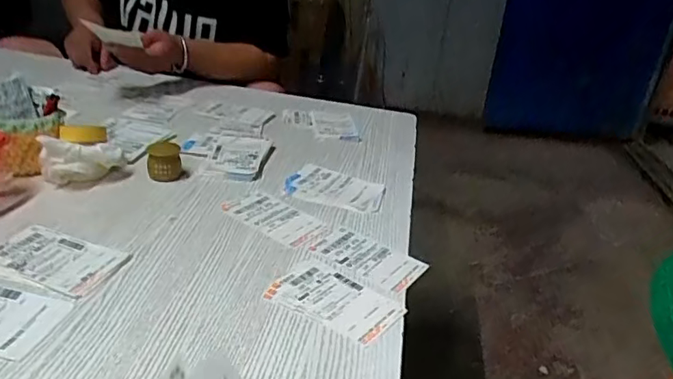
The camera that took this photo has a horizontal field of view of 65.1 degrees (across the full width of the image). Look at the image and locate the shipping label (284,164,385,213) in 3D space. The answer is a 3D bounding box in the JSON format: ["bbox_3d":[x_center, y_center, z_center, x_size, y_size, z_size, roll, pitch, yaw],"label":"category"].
[{"bbox_3d":[-0.002,-0.004,0.774,0.139,0.006,0.095,14,28,12],"label":"shipping label"}]

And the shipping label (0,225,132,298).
[{"bbox_3d":[-0.300,0.074,0.564,0.132,0.006,0.078,15,28,13],"label":"shipping label"}]

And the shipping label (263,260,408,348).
[{"bbox_3d":[0.000,0.116,0.557,0.130,0.004,0.078,21,30,25],"label":"shipping label"}]

